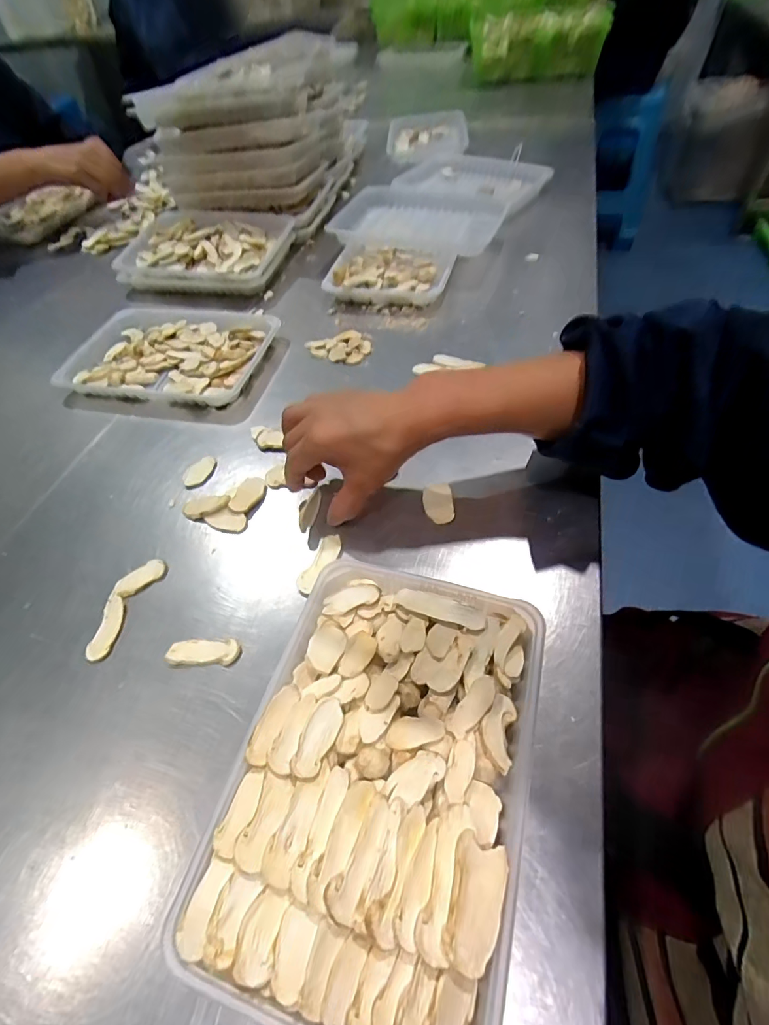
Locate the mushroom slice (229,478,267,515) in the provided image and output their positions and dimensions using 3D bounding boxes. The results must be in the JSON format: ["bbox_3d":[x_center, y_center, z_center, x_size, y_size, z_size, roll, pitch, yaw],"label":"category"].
[{"bbox_3d":[-0.125,-0.017,0.416,0.027,0.004,0.043,13,56,14],"label":"mushroom slice"}]

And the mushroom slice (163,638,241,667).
[{"bbox_3d":[-0.130,0.100,0.327,0.050,0.005,0.018,-2,54,4],"label":"mushroom slice"}]

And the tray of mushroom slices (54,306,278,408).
[{"bbox_3d":[-0.261,-0.206,0.557,0.235,0.023,0.183,6,55,9],"label":"tray of mushroom slices"}]

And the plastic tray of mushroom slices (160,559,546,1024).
[{"bbox_3d":[-0.001,0.143,0.266,0.161,0.035,0.228,12,56,14],"label":"plastic tray of mushroom slices"}]

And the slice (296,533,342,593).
[{"bbox_3d":[-0.052,0.040,0.365,0.020,0.004,0.055,15,57,15],"label":"slice"}]

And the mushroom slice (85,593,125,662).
[{"bbox_3d":[-0.210,0.087,0.345,0.017,0.007,0.051,1,54,6],"label":"mushroom slice"}]

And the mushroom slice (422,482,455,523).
[{"bbox_3d":[0.046,-0.009,0.391,0.024,0.006,0.043,-5,54,2],"label":"mushroom slice"}]

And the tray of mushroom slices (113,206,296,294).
[{"bbox_3d":[-0.272,-0.403,0.687,0.247,0.042,0.182,6,55,10],"label":"tray of mushroom slices"}]

